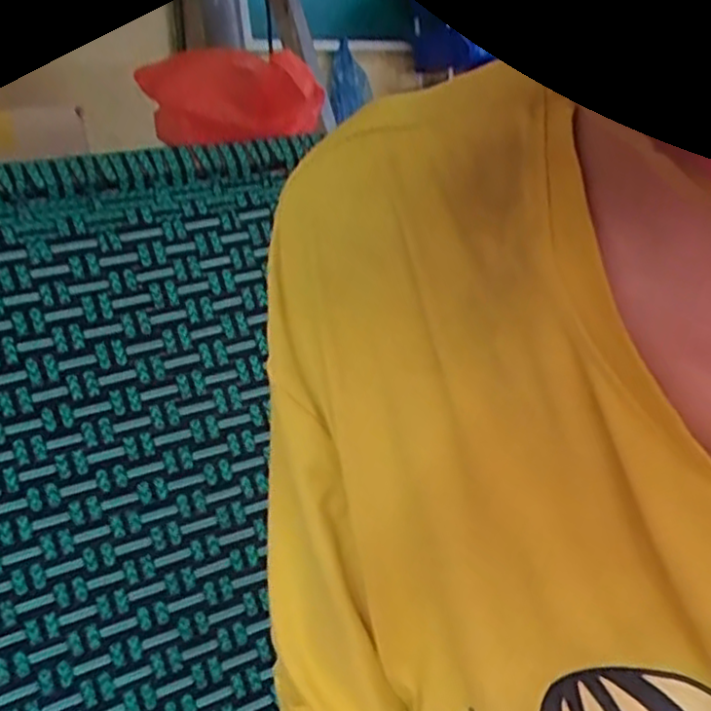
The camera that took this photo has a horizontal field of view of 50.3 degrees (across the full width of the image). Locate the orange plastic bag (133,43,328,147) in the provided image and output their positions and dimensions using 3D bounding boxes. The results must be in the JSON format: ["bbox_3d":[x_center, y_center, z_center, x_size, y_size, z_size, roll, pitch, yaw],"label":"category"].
[{"bbox_3d":[-0.158,-0.330,0.951,0.225,0.114,0.075,-2,15,16],"label":"orange plastic bag"}]

